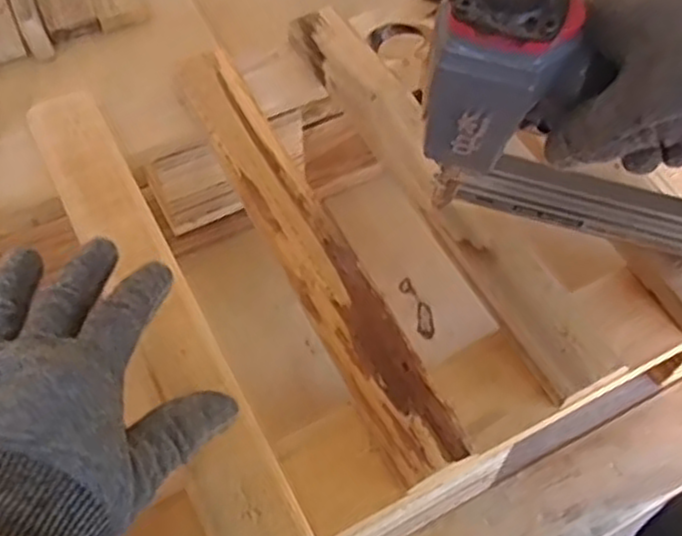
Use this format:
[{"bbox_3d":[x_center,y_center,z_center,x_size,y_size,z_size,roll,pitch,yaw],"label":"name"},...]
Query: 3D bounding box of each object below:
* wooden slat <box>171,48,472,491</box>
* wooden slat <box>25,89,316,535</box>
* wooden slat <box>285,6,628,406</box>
[{"bbox_3d":[-0.025,-0.023,0.483,0.046,0.016,0.342,-23,60,-15],"label":"wooden slat"},{"bbox_3d":[-0.115,0.014,0.452,0.046,0.021,0.347,-24,60,-16],"label":"wooden slat"},{"bbox_3d":[0.060,-0.061,0.510,0.054,0.022,0.341,-27,60,-17],"label":"wooden slat"}]

